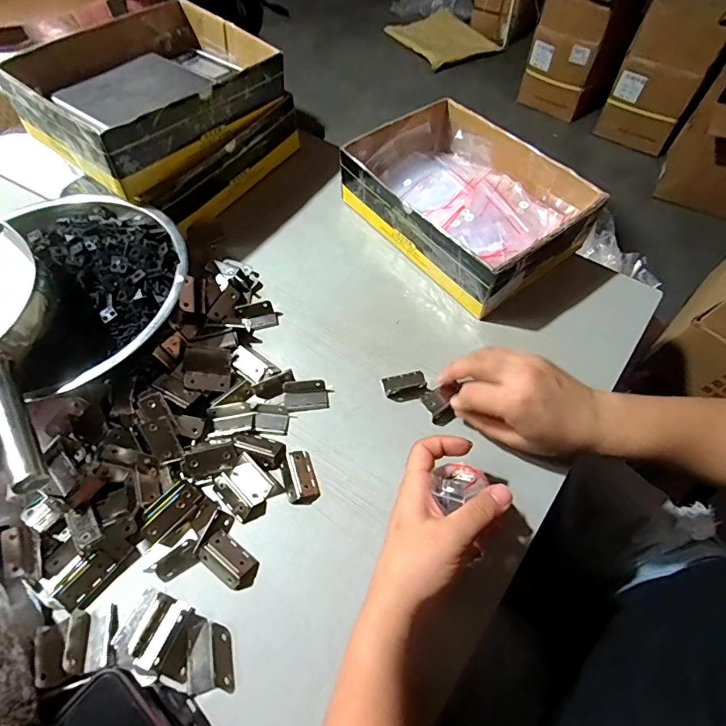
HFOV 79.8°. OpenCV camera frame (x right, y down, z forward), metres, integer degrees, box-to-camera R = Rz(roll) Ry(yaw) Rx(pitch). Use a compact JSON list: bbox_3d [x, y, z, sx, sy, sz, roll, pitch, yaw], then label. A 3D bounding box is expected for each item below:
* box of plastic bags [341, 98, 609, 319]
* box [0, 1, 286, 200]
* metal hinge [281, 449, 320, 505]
[{"bbox_3d":[0.117,-0.193,0.514,0.178,0.079,0.251,-33,65,-19],"label":"box of plastic bags"},{"bbox_3d":[-0.244,-0.320,0.505,0.188,0.071,0.252,31,64,17],"label":"box"},{"bbox_3d":[-0.055,0.099,0.376,0.026,0.011,0.044,-16,61,-10],"label":"metal hinge"}]

